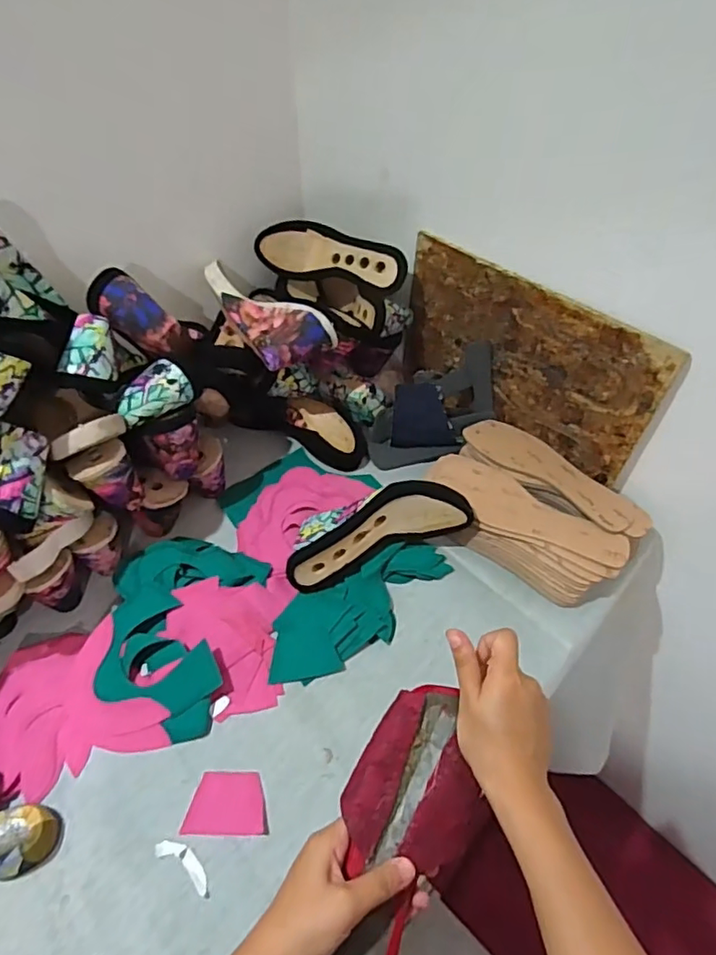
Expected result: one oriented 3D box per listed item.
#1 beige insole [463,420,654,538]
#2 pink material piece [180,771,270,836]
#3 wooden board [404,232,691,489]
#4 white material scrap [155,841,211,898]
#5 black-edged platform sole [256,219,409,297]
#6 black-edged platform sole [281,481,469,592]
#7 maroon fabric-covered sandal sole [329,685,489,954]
[{"bbox_3d":[0.254,-0.008,0.738,0.256,0.006,0.078,34,57,26],"label":"beige insole"},{"bbox_3d":[-0.123,0.309,0.540,0.077,0.005,0.053,1,49,0],"label":"pink material piece"},{"bbox_3d":[0.209,-0.158,0.742,0.365,0.196,0.019,36,57,27],"label":"wooden board"},{"bbox_3d":[-0.153,0.345,0.506,0.064,0.004,0.019,25,53,20],"label":"white material scrap"},{"bbox_3d":[-0.034,-0.312,0.812,0.233,0.053,0.079,24,94,22],"label":"black-edged platform sole"},{"bbox_3d":[0.018,0.059,0.687,0.222,0.088,0.077,-14,50,-13],"label":"black-edged platform sole"},{"bbox_3d":[0.027,0.260,0.386,0.087,0.022,0.224,15,70,12],"label":"maroon fabric-covered sandal sole"}]

